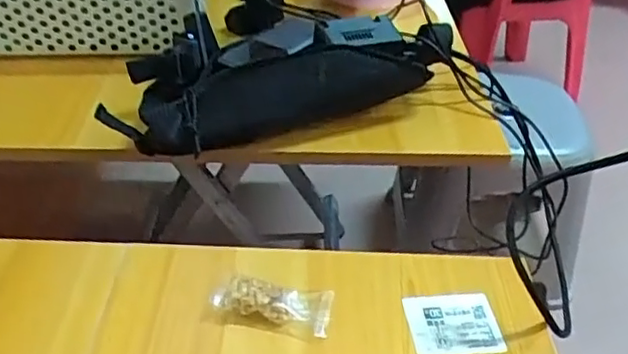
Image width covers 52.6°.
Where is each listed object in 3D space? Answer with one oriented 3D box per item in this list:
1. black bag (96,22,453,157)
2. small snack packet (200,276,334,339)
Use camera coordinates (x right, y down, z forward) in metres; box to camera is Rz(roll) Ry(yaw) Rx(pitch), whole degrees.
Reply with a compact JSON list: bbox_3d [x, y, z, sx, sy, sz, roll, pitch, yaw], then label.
[{"bbox_3d":[-0.019,-0.087,0.600,0.345,0.076,0.078,-14,41,-21],"label":"black bag"},{"bbox_3d":[-0.030,0.083,0.425,0.082,0.017,0.031,6,38,4],"label":"small snack packet"}]

